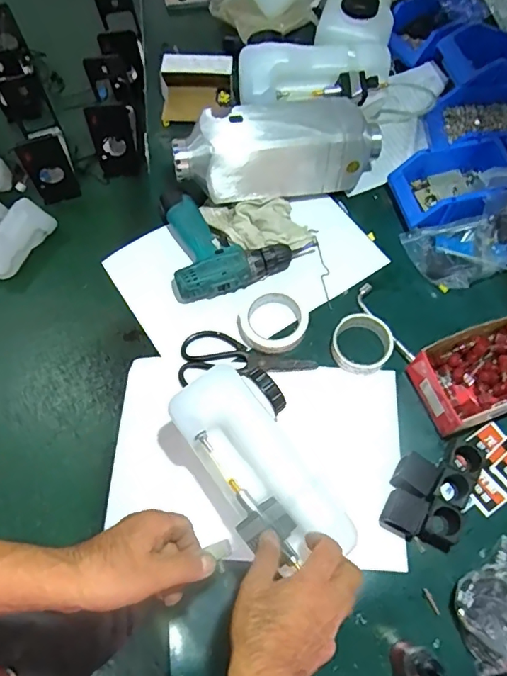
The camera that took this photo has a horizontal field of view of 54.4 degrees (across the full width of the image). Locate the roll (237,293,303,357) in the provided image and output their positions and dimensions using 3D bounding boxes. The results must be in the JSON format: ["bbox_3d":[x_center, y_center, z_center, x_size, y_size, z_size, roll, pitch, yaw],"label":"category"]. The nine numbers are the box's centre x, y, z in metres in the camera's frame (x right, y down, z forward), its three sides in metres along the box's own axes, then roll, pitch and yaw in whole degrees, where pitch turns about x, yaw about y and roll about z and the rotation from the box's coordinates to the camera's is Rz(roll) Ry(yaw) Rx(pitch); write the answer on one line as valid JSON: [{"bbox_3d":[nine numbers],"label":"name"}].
[{"bbox_3d":[0.030,-0.020,0.748,0.094,0.024,0.096,0,65,1],"label":"roll"}]

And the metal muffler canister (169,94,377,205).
[{"bbox_3d":[0.041,-0.318,0.832,0.343,0.112,0.133,-11,66,-4],"label":"metal muffler canister"}]

